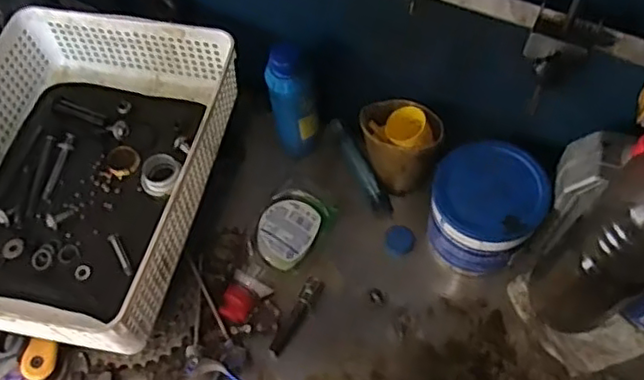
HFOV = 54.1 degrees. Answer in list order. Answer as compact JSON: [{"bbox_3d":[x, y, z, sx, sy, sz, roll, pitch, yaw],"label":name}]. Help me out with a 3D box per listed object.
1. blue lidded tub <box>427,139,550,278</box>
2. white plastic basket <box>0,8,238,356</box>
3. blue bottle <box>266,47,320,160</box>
[{"bbox_3d":[0.156,0.023,0.615,0.099,0.100,0.099,-1,58,2],"label":"blue lidded tub"},{"bbox_3d":[-0.239,-0.021,0.619,0.244,0.087,0.330,10,60,9],"label":"white plastic basket"},{"bbox_3d":[-0.029,-0.086,0.659,0.045,0.152,0.034,-5,58,0],"label":"blue bottle"}]

